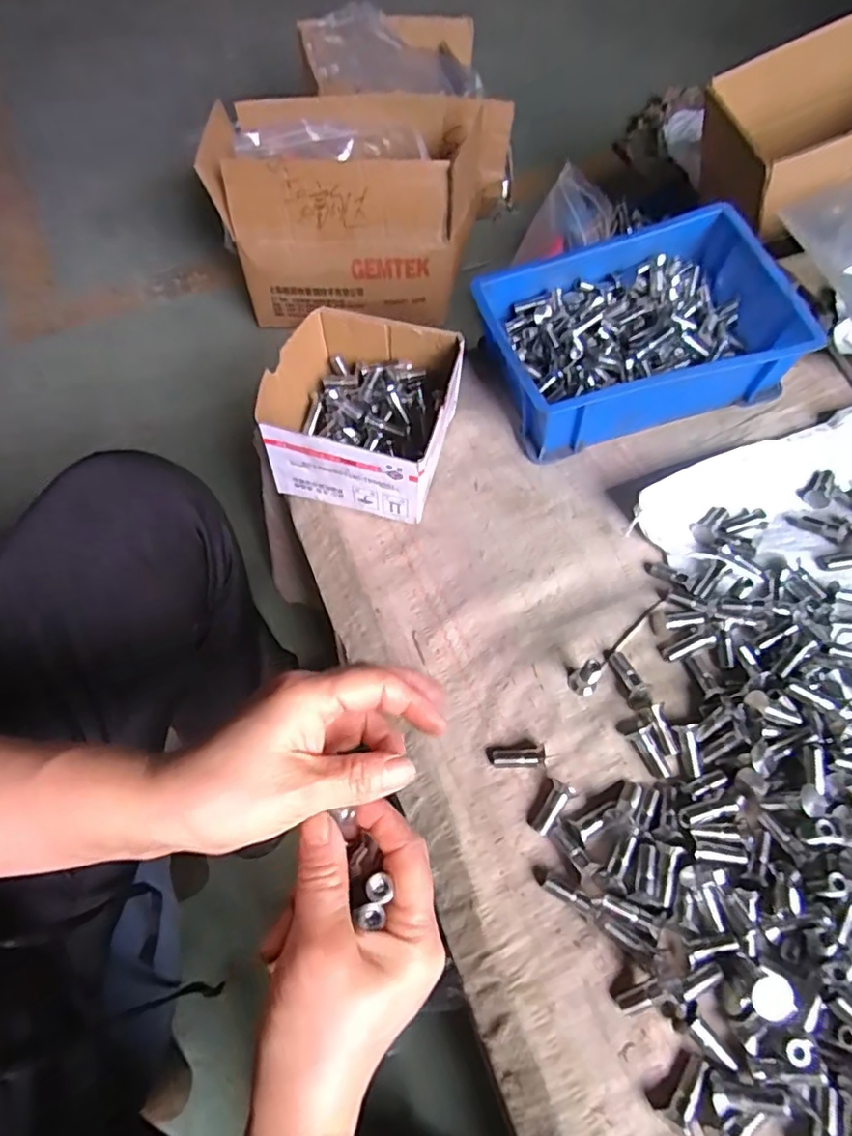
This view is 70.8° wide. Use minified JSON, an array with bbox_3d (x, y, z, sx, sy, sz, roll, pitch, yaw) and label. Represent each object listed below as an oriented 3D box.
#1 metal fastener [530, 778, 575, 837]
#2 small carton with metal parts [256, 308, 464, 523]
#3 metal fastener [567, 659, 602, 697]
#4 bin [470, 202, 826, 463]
[{"bbox_3d":[0.081,0.155,0.387,0.015,0.012,0.034,32,65,17],"label":"metal fastener"},{"bbox_3d":[-0.053,-0.129,0.502,0.144,0.076,0.147,12,60,6],"label":"small carton with metal parts"},{"bbox_3d":[0.112,0.077,0.421,0.019,0.033,0.015,31,65,17],"label":"metal fastener"},{"bbox_3d":[0.189,-0.206,0.546,0.248,0.102,0.169,-13,61,-9],"label":"bin"}]

